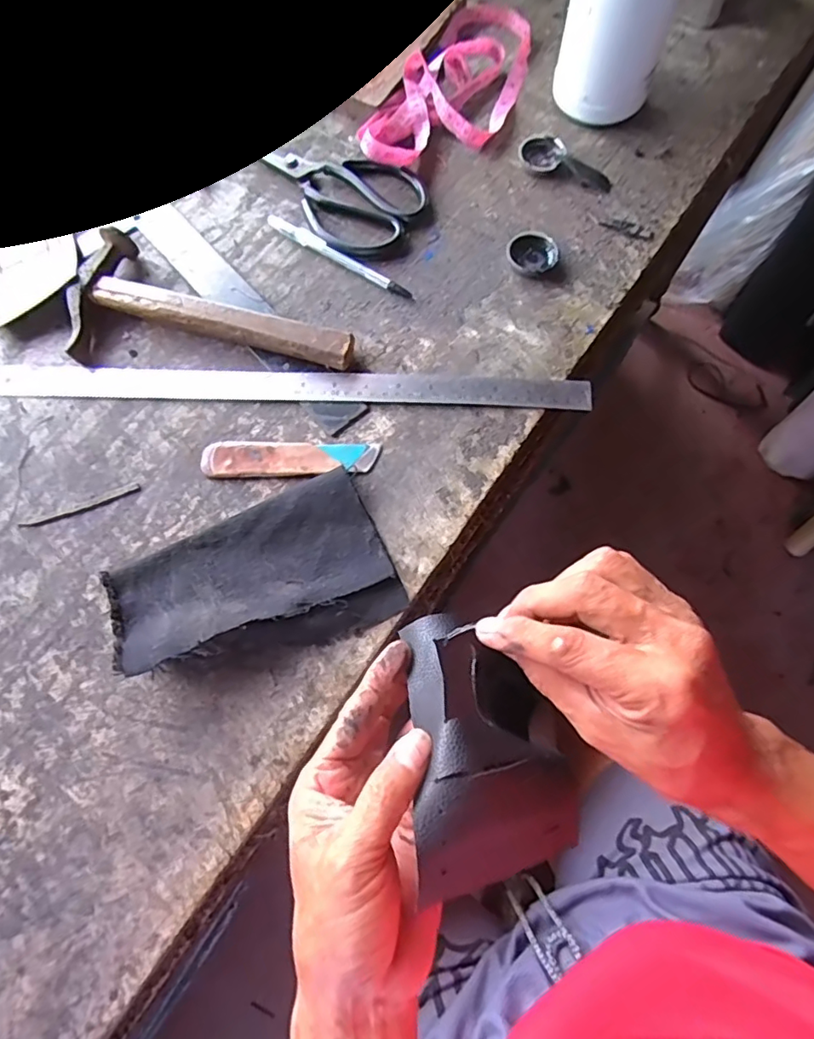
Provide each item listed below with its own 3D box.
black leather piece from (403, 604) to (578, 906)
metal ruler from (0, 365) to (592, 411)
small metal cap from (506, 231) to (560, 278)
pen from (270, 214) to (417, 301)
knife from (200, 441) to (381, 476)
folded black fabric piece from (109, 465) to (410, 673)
[{"bbox_3d":[0.038,0.103,0.259,0.073,0.043,0.119,-7,72,-1],"label":"black leather piece"},{"bbox_3d":[-0.095,-0.107,0.433,0.466,0.006,0.032,3,68,4],"label":"metal ruler"},{"bbox_3d":[0.106,-0.224,0.460,0.039,0.009,0.041,-1,72,2],"label":"small metal cap"},{"bbox_3d":[-0.060,-0.227,0.469,0.149,0.010,0.012,33,76,11],"label":"pen"},{"bbox_3d":[-0.088,-0.046,0.411,0.132,0.006,0.027,-1,72,2],"label":"knife"},{"bbox_3d":[-0.105,0.043,0.372,0.183,0.033,0.110,-23,73,-6],"label":"folded black fabric piece"}]

